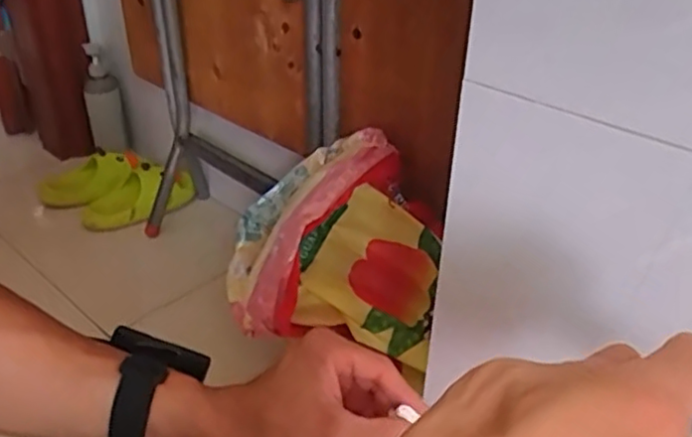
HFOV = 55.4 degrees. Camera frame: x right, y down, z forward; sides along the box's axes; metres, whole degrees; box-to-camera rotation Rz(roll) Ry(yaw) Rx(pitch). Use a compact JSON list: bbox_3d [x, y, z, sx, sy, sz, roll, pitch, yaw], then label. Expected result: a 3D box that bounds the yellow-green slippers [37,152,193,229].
[{"bbox_3d":[-0.465,-0.064,1.335,0.272,0.091,0.196,19,37,25],"label":"yellow-green slippers"}]

